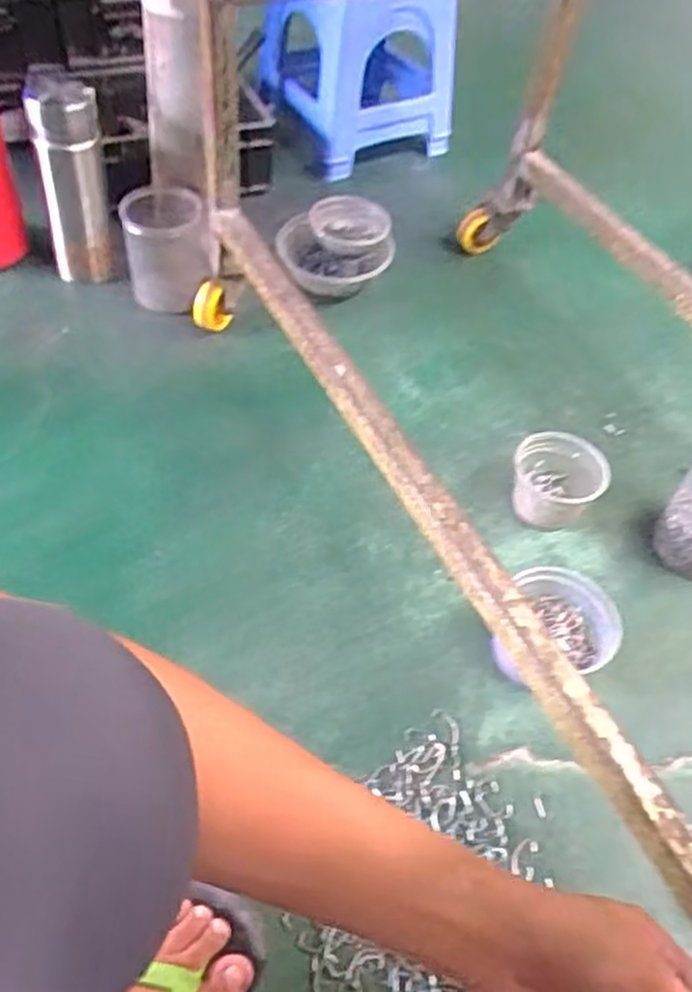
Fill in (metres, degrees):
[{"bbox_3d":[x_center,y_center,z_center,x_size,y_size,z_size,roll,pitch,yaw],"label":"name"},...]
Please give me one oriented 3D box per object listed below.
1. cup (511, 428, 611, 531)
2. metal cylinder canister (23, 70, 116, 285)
[{"bbox_3d":[0.249,-0.018,0.911,0.103,0.066,0.097,3,50,-4],"label":"cup"},{"bbox_3d":[-0.357,-0.405,1.021,0.086,0.269,0.096,-9,52,-14],"label":"metal cylinder canister"}]

